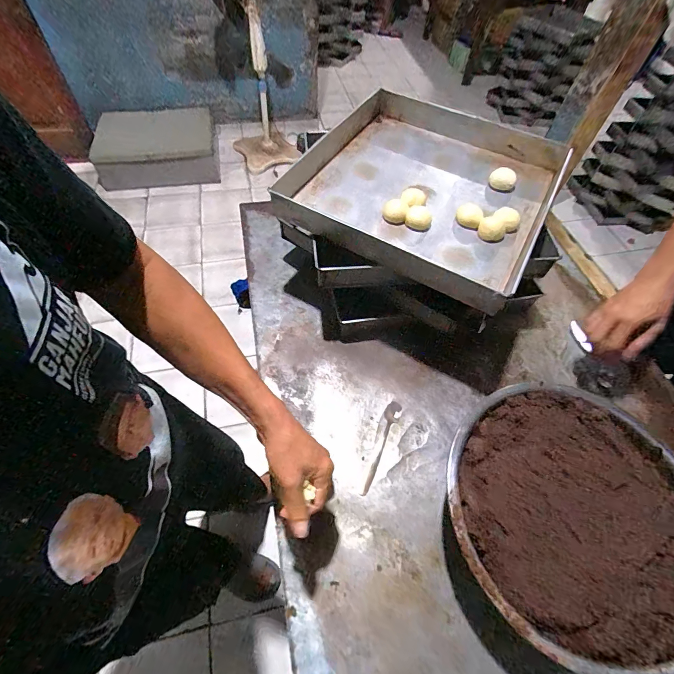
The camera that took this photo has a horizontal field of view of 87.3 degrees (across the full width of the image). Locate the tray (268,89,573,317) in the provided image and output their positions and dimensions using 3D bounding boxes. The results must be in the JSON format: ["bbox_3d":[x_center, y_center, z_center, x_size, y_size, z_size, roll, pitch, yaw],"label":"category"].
[{"bbox_3d":[0.177,-0.315,0.725,0.473,0.063,0.496,24,60,13],"label":"tray"}]

